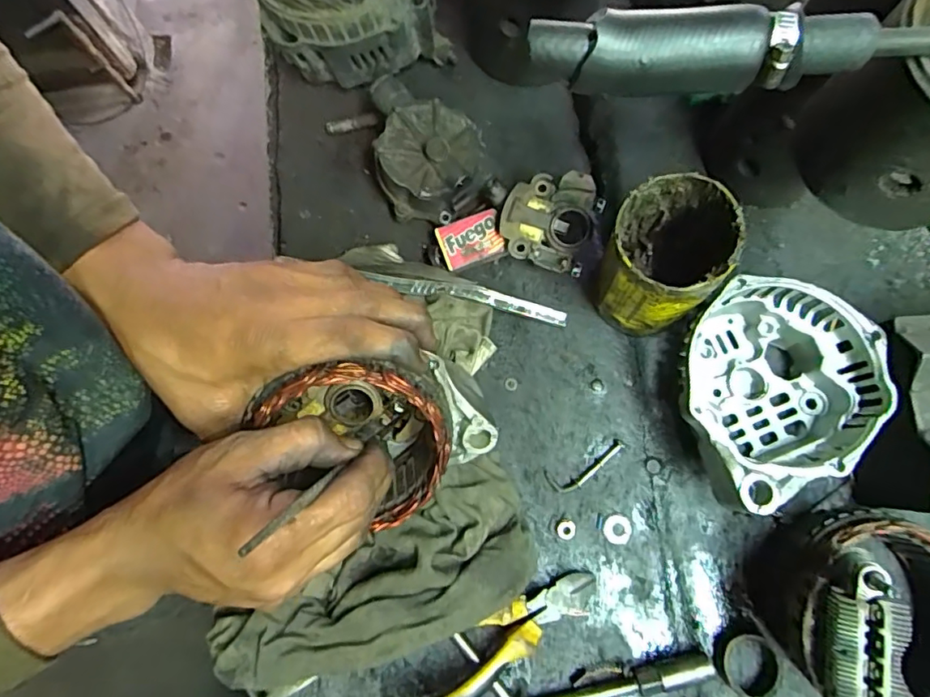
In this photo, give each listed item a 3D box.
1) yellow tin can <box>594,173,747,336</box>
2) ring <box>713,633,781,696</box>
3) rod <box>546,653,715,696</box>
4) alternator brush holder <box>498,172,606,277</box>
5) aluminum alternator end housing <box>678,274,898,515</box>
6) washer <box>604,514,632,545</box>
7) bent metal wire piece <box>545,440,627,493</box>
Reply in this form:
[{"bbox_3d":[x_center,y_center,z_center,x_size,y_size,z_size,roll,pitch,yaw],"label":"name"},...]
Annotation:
[{"bbox_3d":[0.129,-0.059,0.375,0.070,0.117,0.076,0,78,1],"label":"yellow tin can"},{"bbox_3d":[0.186,0.207,0.359,0.037,0.016,0.038,0,78,1],"label":"ring"},{"bbox_3d":[0.099,0.226,0.365,0.130,0.018,0.017,-14,78,-2],"label":"rod"},{"bbox_3d":[0.065,-0.101,0.429,0.070,0.028,0.073,20,89,-1],"label":"alternator brush holder"},{"bbox_3d":[0.203,0.036,0.371,0.120,0.082,0.149,23,79,6],"label":"aluminum alternator end housing"},{"bbox_3d":[0.109,0.129,0.391,0.019,0.004,0.020,0,78,1],"label":"washer"},{"bbox_3d":[0.090,0.087,0.400,0.062,0.007,0.019,-22,78,-4],"label":"bent metal wire piece"}]

